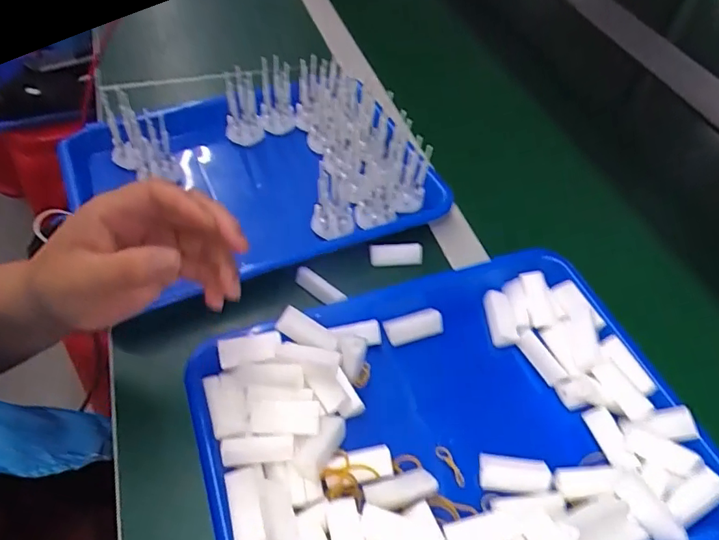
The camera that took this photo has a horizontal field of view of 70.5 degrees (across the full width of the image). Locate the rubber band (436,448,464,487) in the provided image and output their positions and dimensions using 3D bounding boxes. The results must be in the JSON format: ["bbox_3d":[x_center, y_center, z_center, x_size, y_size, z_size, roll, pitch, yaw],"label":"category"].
[{"bbox_3d":[0.063,0.135,0.351,0.008,0.004,0.029,-21,56,-19],"label":"rubber band"}]

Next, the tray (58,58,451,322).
[{"bbox_3d":[-0.095,-0.102,0.485,0.305,0.074,0.238,-24,57,-21],"label":"tray"}]

